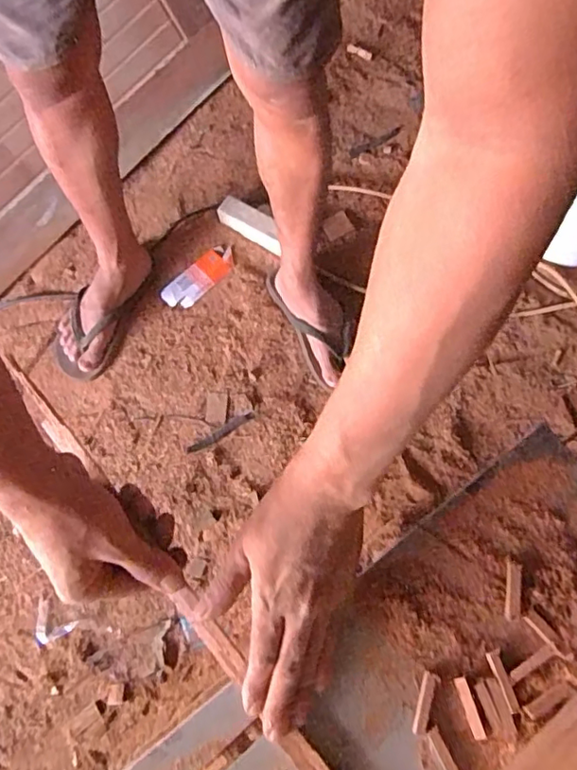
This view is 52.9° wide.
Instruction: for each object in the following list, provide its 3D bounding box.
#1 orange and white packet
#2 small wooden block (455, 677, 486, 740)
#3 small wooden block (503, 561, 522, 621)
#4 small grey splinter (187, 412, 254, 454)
[{"bbox_3d":[-0.168,-0.204,1.092,0.156,0.011,0.061,-44,73,-10],"label":"orange and white packet"},{"bbox_3d":[0.128,0.229,0.410,0.008,0.005,0.041,-18,71,-1],"label":"small wooden block"},{"bbox_3d":[0.166,0.153,0.430,0.011,0.004,0.040,8,72,8],"label":"small wooden block"},{"bbox_3d":[-0.115,0.082,0.992,0.126,0.013,0.021,-32,72,-6],"label":"small grey splinter"}]

